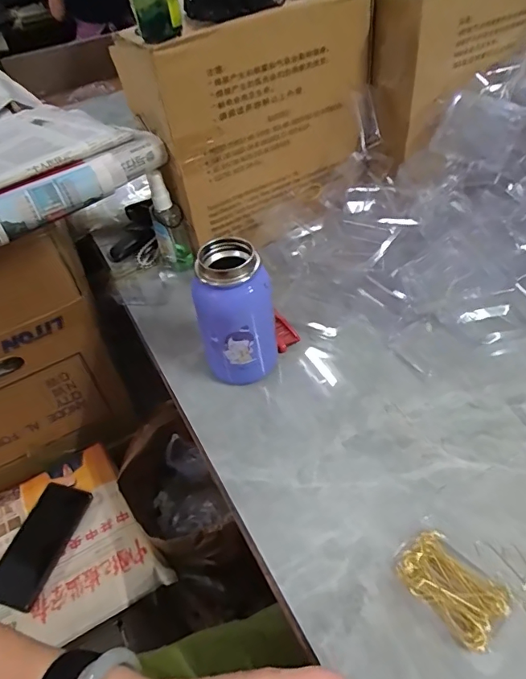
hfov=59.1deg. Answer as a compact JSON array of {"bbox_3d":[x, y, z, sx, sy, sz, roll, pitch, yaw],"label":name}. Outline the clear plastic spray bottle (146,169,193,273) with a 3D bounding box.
[{"bbox_3d":[-0.121,-0.151,0.600,0.036,0.128,0.026,-18,46,-10],"label":"clear plastic spray bottle"}]

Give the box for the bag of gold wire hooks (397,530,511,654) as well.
[{"bbox_3d":[0.133,0.176,0.330,0.047,0.013,0.068,-36,52,-26],"label":"bag of gold wire hooks"}]

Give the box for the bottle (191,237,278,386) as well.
[{"bbox_3d":[-0.025,-0.020,0.460,0.071,0.147,0.059,-8,45,-1],"label":"bottle"}]

